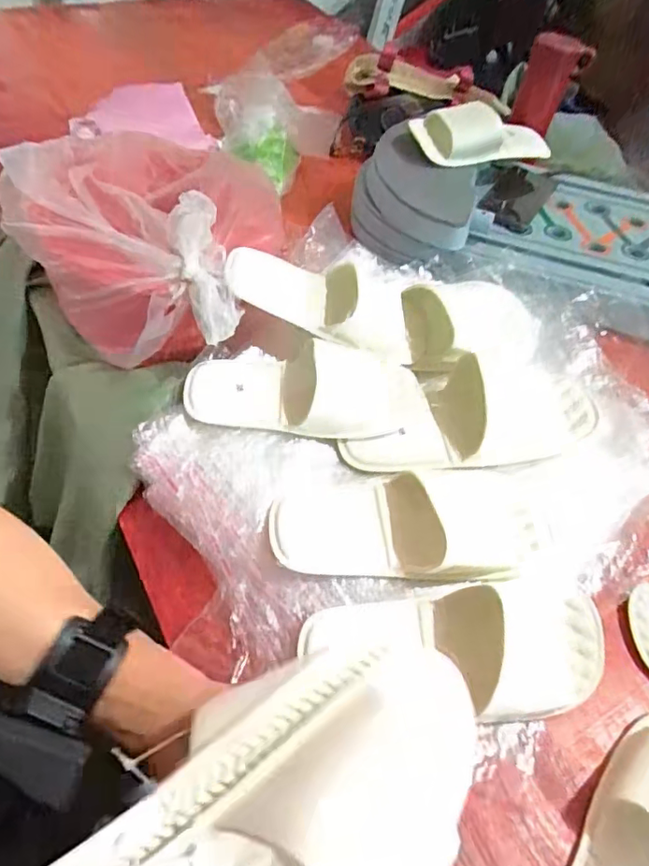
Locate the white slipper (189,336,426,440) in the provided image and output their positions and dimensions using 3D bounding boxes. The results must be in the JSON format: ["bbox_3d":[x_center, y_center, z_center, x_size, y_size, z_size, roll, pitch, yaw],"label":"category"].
[{"bbox_3d":[-0.016,-0.049,0.543,0.234,0.050,0.095,6,52,-2],"label":"white slipper"}]

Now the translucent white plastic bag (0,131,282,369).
[{"bbox_3d":[-0.201,-0.221,0.635,0.288,0.145,0.274,14,57,6],"label":"translucent white plastic bag"}]

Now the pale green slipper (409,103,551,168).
[{"bbox_3d":[0.229,-0.425,0.778,0.210,0.055,0.077,-14,55,-17],"label":"pale green slipper"}]

